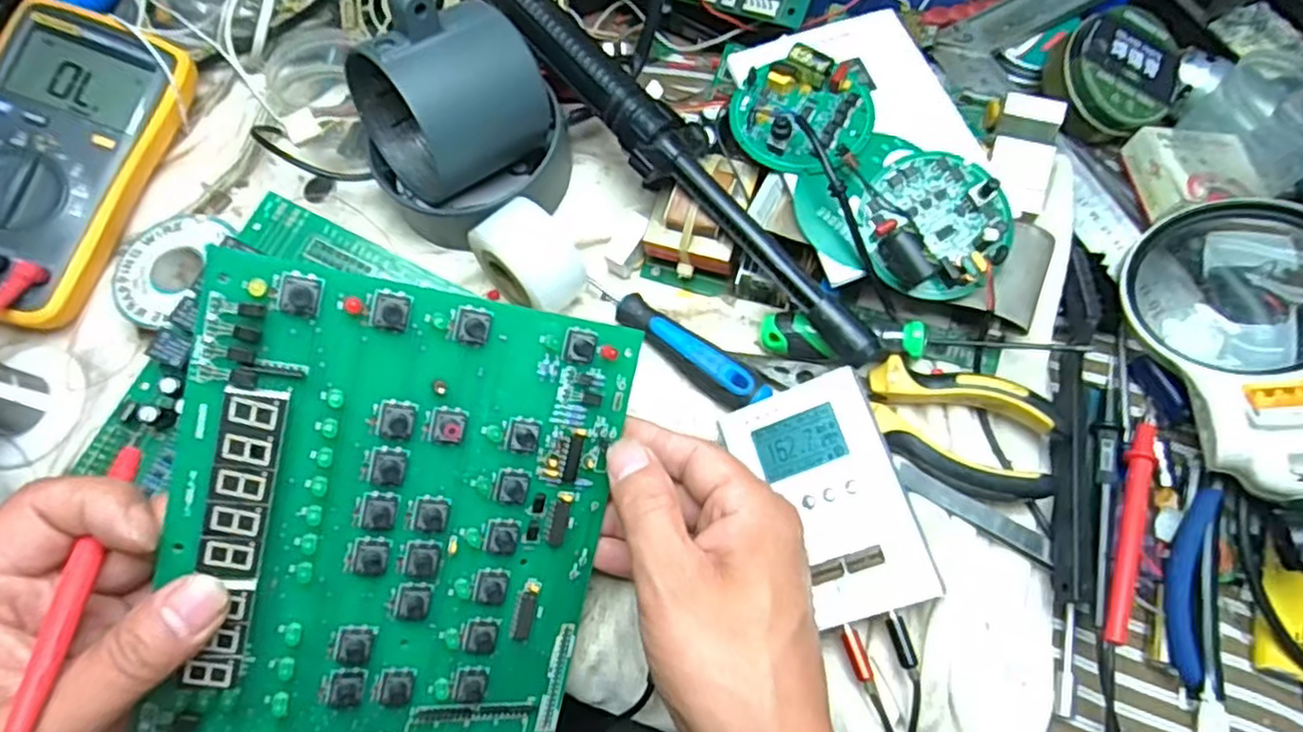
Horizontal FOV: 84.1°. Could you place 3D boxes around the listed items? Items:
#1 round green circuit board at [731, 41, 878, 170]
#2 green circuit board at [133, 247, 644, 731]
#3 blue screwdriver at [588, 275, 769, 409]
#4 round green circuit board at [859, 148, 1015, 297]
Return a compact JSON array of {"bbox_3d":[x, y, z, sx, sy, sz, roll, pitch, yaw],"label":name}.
[{"bbox_3d":[0.077,-0.131,0.363,0.069,0.021,0.068,-1,69,3],"label":"round green circuit board"},{"bbox_3d":[-0.096,0.078,0.279,0.156,0.010,0.212,10,96,-26],"label":"green circuit board"},{"bbox_3d":[0.009,-0.012,0.376,0.130,0.023,0.019,36,75,15],"label":"blue screwdriver"},{"bbox_3d":[0.138,-0.070,0.343,0.072,0.023,0.066,-1,69,3],"label":"round green circuit board"}]

